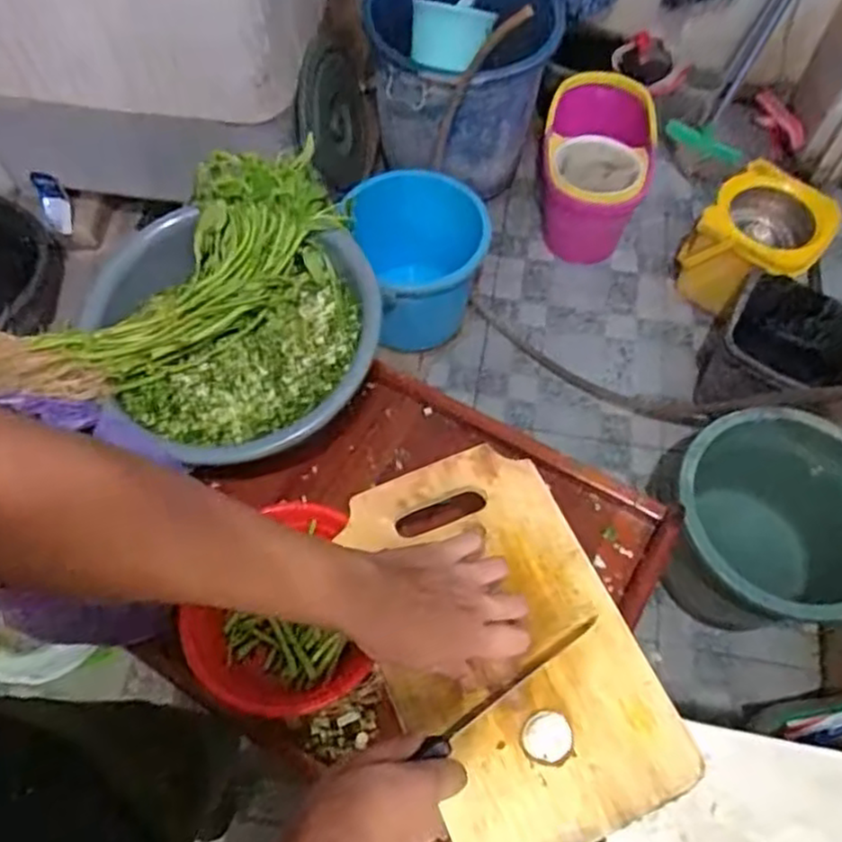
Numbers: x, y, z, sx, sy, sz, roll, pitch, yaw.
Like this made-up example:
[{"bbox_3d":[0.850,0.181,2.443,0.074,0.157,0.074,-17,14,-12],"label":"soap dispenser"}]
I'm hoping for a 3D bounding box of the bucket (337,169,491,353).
[{"bbox_3d":[-0.004,-0.302,1.485,0.247,0.322,0.252,0,62,0],"label":"bucket"}]

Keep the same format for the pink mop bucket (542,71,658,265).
[{"bbox_3d":[0.406,-0.585,1.684,0.248,0.235,0.404,12,63,7],"label":"pink mop bucket"}]

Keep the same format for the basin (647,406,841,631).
[{"bbox_3d":[0.587,0.181,1.238,0.327,0.295,0.331,0,62,0],"label":"basin"}]

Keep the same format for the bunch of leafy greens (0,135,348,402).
[{"bbox_3d":[-0.271,-0.145,0.762,0.397,0.115,0.136,-36,68,-17],"label":"bunch of leafy greens"}]

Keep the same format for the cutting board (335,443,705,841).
[{"bbox_3d":[0.061,0.159,0.540,0.179,0.025,0.292,-21,64,-10],"label":"cutting board"}]

